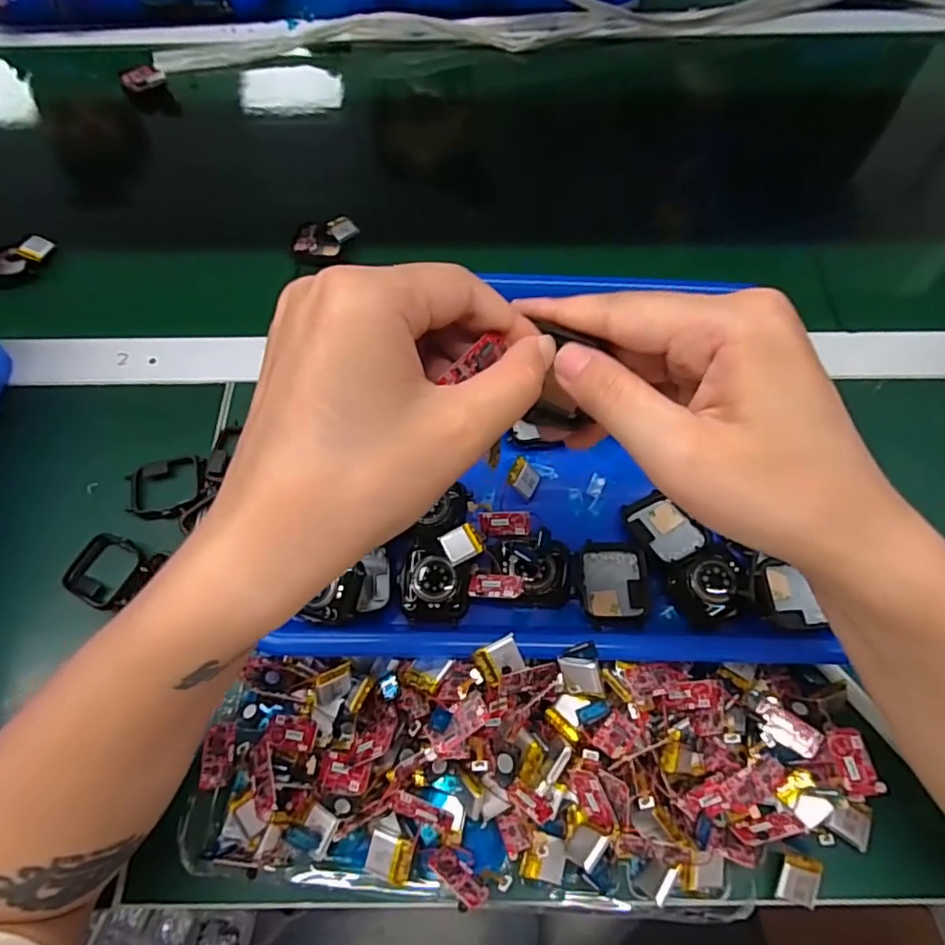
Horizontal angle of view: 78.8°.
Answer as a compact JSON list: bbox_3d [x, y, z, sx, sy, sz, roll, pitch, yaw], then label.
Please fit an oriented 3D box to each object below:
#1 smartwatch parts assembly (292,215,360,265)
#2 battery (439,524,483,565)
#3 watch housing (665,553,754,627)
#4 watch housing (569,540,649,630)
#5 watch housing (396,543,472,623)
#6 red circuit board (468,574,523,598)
[{"bbox_3d":[-0.115,-0.181,0.448,0.050,0.010,0.035,1,88,7],"label":"smartwatch parts assembly"},{"bbox_3d":[-0.006,0.040,0.314,0.020,0.007,0.018,-26,65,-14],"label":"battery"},{"bbox_3d":[0.126,0.060,0.304,0.034,0.013,0.034,-17,64,-9],"label":"watch housing"},{"bbox_3d":[0.074,0.060,0.309,0.041,0.006,0.045,3,62,1],"label":"watch housing"},{"bbox_3d":[-0.021,0.059,0.307,0.036,0.010,0.039,0,62,0],"label":"watch housing"},{"bbox_3d":[0.012,0.059,0.302,0.027,0.004,0.016,-1,38,17],"label":"red circuit board"}]

